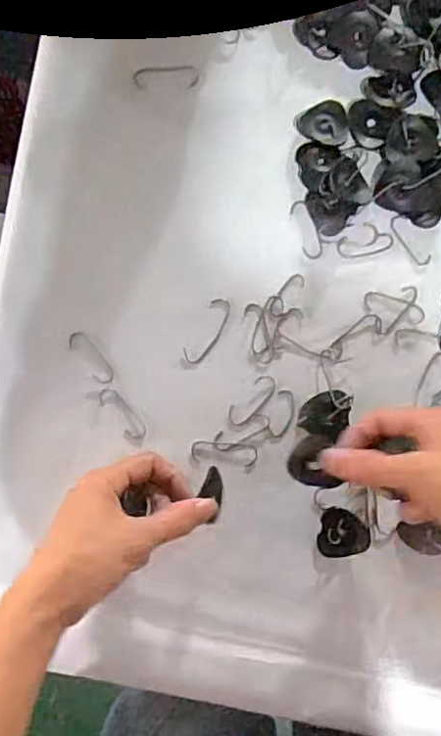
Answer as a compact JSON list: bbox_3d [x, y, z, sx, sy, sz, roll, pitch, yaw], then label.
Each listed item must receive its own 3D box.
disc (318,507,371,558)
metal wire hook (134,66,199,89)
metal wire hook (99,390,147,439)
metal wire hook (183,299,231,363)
[{"bbox_3d":[0.085,0.113,0.435,0.033,0.010,0.032,0,88,6],"label":"disc"},{"bbox_3d":[-0.039,-0.207,0.452,0.046,0.004,0.016,-1,88,6],"label":"metal wire hook"},{"bbox_3d":[-0.068,0.033,0.445,0.013,0.005,0.043,-41,85,3],"label":"metal wire hook"},{"bbox_3d":[-0.008,-0.026,0.445,0.017,0.004,0.050,29,91,6],"label":"metal wire hook"}]

